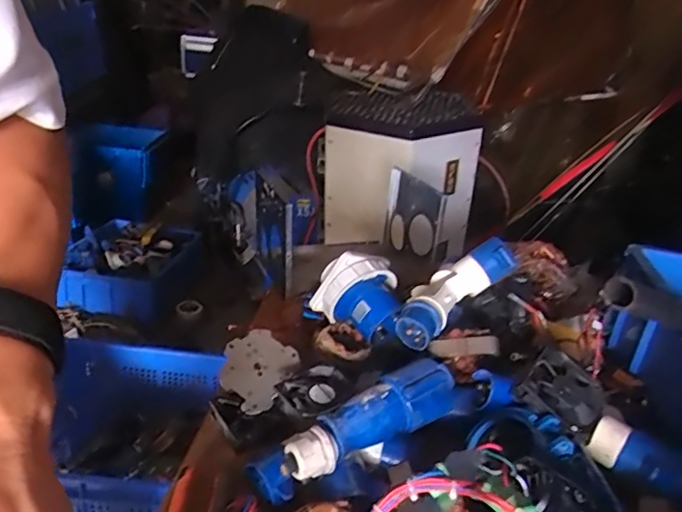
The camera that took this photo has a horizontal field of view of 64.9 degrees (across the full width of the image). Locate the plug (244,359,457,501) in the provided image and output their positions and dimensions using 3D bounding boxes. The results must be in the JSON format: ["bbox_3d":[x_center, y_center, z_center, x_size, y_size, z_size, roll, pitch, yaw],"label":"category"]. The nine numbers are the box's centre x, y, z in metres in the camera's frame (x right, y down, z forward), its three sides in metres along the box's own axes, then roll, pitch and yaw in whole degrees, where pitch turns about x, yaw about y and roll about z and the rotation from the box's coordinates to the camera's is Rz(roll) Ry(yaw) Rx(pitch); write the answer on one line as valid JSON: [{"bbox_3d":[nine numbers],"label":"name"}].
[{"bbox_3d":[0.016,0.176,0.549,0.223,0.062,0.059,-23,34,-19],"label":"plug"}]

